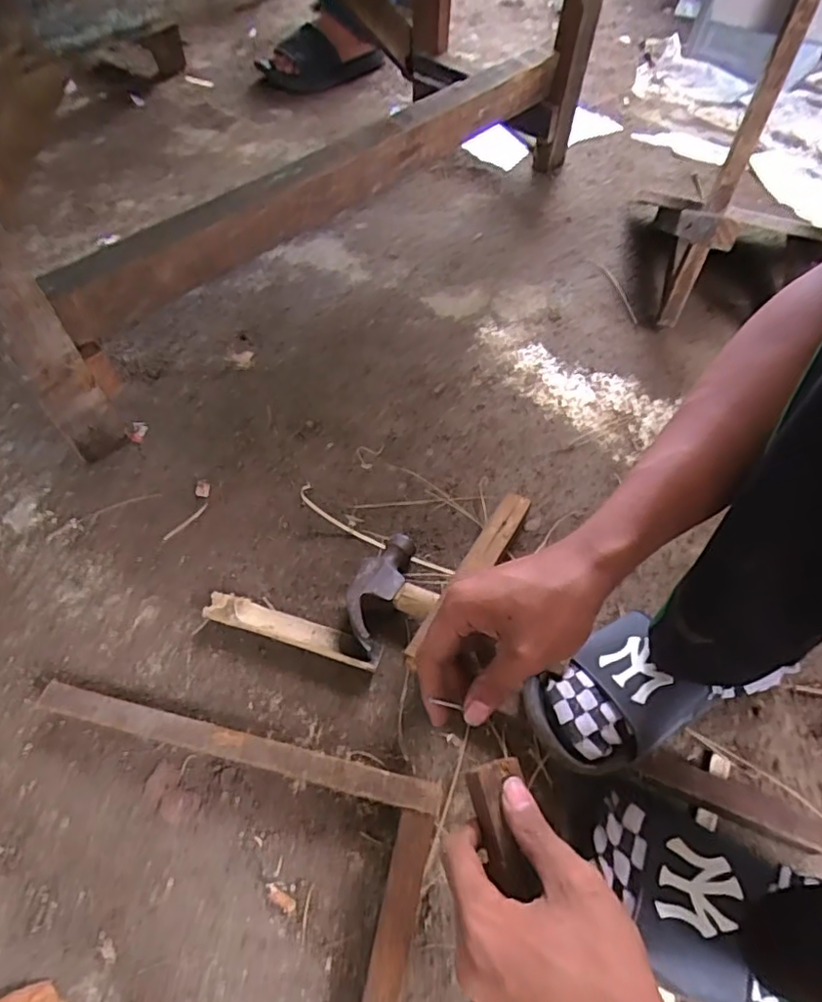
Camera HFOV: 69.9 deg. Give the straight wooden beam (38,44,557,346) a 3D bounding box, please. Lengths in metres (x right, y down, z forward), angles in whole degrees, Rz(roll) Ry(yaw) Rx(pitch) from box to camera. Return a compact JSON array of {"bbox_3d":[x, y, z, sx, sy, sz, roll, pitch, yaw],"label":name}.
[{"bbox_3d":[-0.059,-0.438,0.757,0.052,0.089,0.852,39,64,21],"label":"straight wooden beam"}]

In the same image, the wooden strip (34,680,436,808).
[{"bbox_3d":[-0.150,0.214,0.510,0.350,0.038,0.024,13,59,5],"label":"wooden strip"}]

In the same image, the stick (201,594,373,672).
[{"bbox_3d":[-0.117,0.124,0.576,0.171,0.028,0.034,16,59,7],"label":"stick"}]

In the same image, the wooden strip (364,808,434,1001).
[{"bbox_3d":[-0.021,0.360,0.428,0.026,0.039,0.242,13,59,5],"label":"wooden strip"}]

